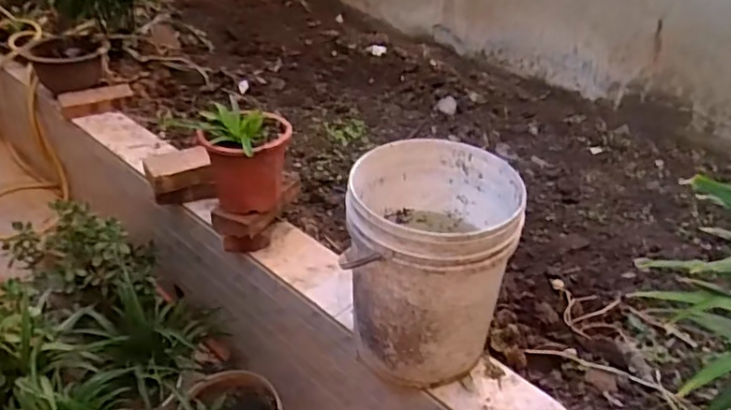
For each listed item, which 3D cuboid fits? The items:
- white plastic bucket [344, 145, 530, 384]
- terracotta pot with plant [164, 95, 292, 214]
[{"bbox_3d":[0.117,0.113,1.112,0.287,0.370,0.304,1,35,-1],"label":"white plastic bucket"},{"bbox_3d":[-0.277,-0.108,1.353,0.210,0.200,0.172,17,38,22],"label":"terracotta pot with plant"}]

